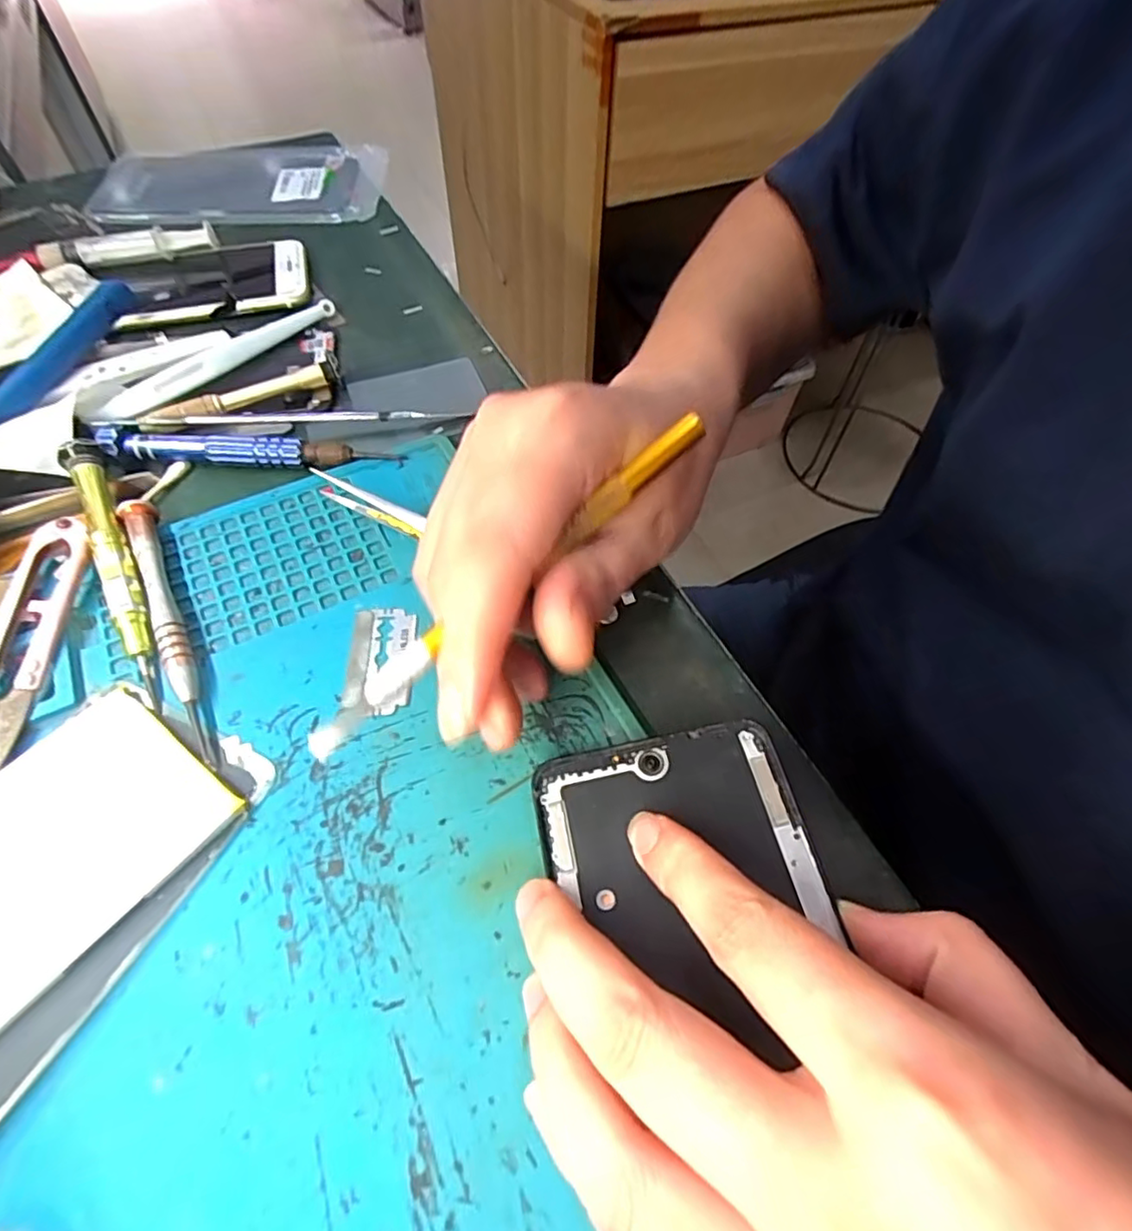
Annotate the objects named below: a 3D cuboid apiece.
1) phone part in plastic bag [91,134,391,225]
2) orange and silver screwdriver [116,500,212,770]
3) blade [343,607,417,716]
[{"bbox_3d":[-0.216,-0.297,0.417,0.180,0.008,0.105,-4,57,-5],"label":"phone part in plastic bag"},{"bbox_3d":[-0.141,0.001,0.219,0.010,0.011,0.114,-24,61,-18],"label":"orange and silver screwdriver"},{"bbox_3d":[-0.065,0.015,0.217,0.022,0.004,0.042,-2,56,-4],"label":"blade"}]

